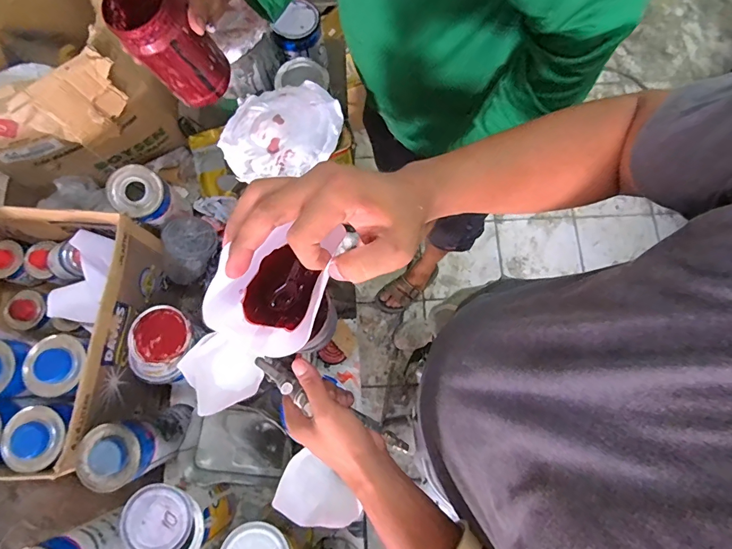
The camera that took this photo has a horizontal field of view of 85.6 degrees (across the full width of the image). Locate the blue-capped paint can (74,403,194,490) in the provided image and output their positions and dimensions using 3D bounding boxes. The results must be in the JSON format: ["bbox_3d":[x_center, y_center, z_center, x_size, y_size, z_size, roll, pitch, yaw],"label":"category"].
[{"bbox_3d":[-0.339,0.256,0.598,0.088,0.161,0.088,-23,76,-5],"label":"blue-capped paint can"}]

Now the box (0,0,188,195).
[{"bbox_3d":[-0.611,-0.393,0.730,0.398,0.242,0.435,-27,77,-6],"label":"box"}]

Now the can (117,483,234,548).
[{"bbox_3d":[-0.280,0.369,0.598,0.125,0.120,0.112,36,79,9],"label":"can"}]

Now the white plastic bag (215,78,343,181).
[{"bbox_3d":[-0.122,-0.209,0.558,0.174,0.041,0.161,-1,76,1],"label":"white plastic bag"}]

